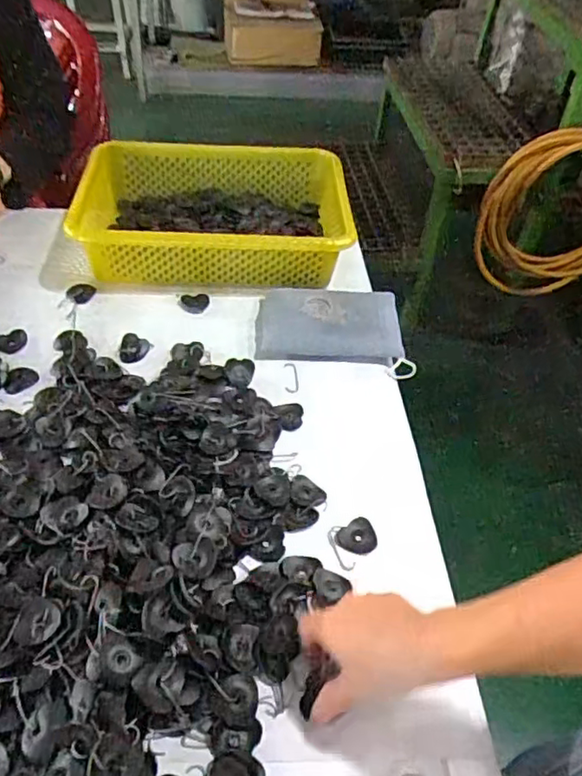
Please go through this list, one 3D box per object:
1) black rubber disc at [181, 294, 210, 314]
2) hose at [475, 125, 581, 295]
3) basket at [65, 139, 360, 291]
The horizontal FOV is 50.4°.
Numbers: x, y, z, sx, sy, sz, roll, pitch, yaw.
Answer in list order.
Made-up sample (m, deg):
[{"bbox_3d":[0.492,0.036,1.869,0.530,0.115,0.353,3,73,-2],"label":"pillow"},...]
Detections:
[{"bbox_3d":[-0.120,-0.107,0.783,0.035,0.013,0.024,-11,49,-15],"label":"black rubber disc"},{"bbox_3d":[0.620,-0.379,1.441,0.381,0.377,0.128,-9,48,-12],"label":"hose"},{"bbox_3d":[-0.098,-0.237,0.848,0.354,0.102,0.242,1,46,-3],"label":"basket"}]

